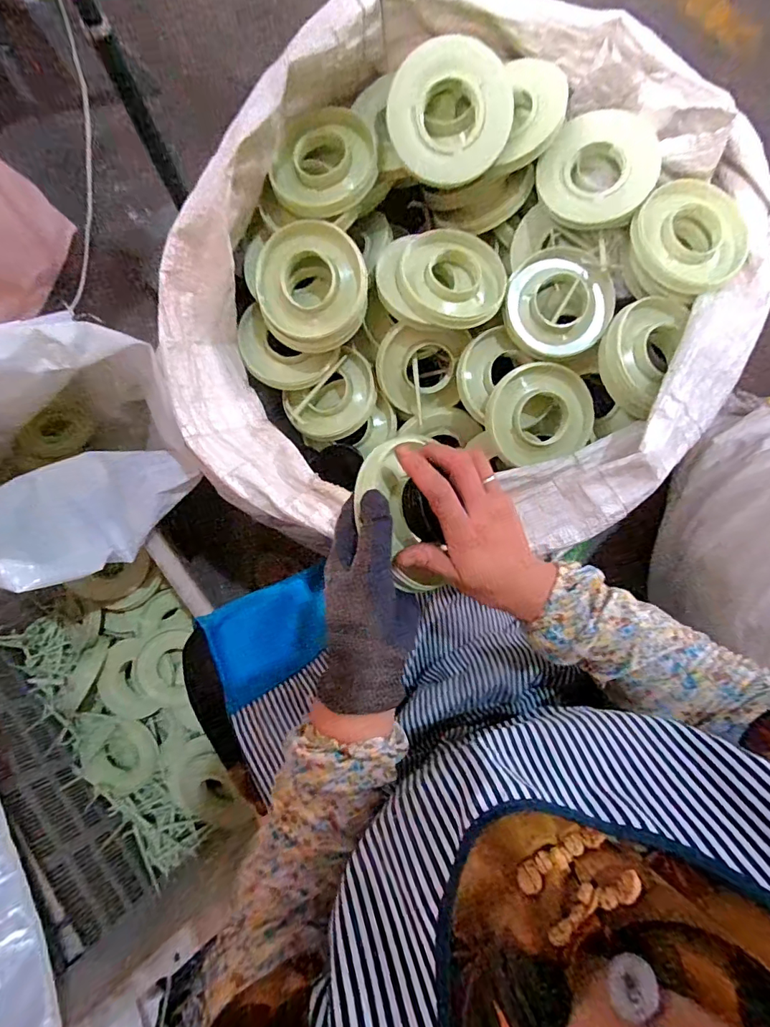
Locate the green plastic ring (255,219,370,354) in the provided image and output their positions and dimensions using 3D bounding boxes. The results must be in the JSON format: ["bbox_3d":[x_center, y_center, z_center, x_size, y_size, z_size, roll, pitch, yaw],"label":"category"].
[{"bbox_3d":[-0.086,-0.268,0.554,0.129,0.023,0.137,0,116,1],"label":"green plastic ring"}]

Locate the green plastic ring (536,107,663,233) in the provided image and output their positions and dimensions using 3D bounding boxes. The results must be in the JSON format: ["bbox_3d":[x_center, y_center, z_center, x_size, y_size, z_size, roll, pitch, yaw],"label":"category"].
[{"bbox_3d":[0.247,-0.396,0.532,0.124,0.016,0.119,4,109,12],"label":"green plastic ring"}]

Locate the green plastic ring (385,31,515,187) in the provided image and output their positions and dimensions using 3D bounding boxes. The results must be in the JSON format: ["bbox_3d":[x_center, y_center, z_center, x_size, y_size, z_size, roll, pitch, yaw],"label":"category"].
[{"bbox_3d":[0.072,-0.430,0.499,0.130,0.018,0.121,0,111,1],"label":"green plastic ring"}]

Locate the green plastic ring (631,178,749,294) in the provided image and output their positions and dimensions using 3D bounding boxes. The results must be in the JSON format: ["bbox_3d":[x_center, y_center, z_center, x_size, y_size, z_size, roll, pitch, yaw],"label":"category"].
[{"bbox_3d":[0.360,-0.326,0.550,0.127,0.025,0.127,0,91,-6],"label":"green plastic ring"}]

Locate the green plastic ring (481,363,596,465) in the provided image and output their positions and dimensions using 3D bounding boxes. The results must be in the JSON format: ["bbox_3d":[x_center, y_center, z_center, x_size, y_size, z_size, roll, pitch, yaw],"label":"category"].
[{"bbox_3d":[0.189,-0.123,0.579,0.123,0.031,0.123,-1,100,-3],"label":"green plastic ring"}]

